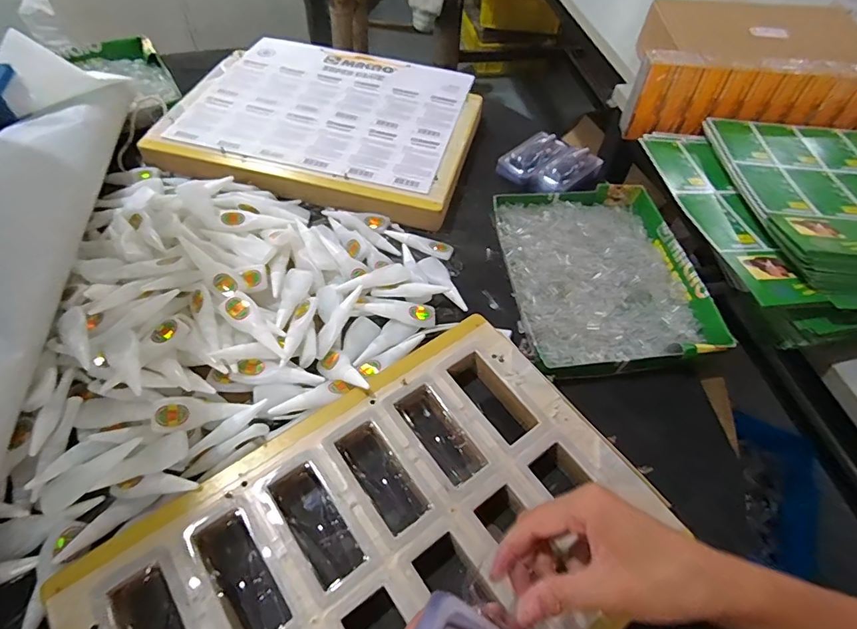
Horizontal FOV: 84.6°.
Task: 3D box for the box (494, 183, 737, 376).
[{"bbox_3d":[0.204,-0.052,0.569,0.211,0.036,0.258,-6,55,-8],"label":"box"}]

